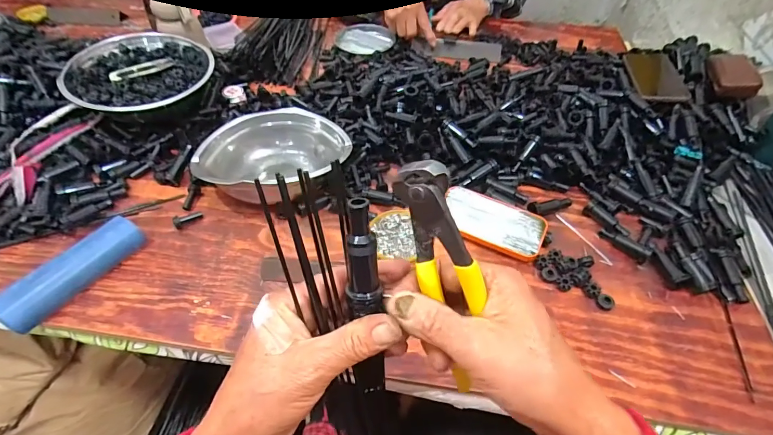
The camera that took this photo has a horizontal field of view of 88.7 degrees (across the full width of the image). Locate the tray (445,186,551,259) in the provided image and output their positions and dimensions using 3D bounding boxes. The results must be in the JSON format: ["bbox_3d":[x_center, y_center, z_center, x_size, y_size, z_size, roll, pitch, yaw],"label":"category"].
[{"bbox_3d":[0.144,0.008,0.546,0.140,0.018,0.078,22,53,16],"label":"tray"}]

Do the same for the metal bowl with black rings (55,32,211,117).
[{"bbox_3d":[-0.413,-0.245,0.667,0.223,0.064,0.194,-29,56,-23],"label":"metal bowl with black rings"}]

